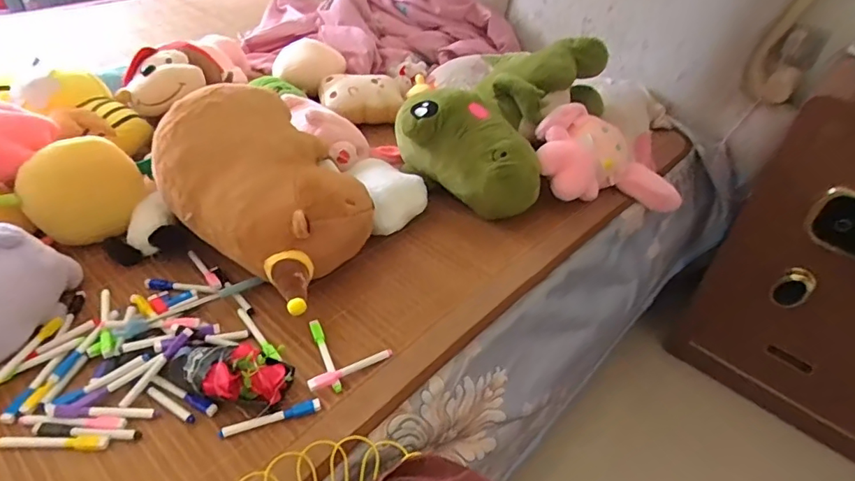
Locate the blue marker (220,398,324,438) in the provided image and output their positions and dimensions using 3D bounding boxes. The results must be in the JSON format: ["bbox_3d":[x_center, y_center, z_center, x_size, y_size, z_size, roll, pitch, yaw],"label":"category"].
[{"bbox_3d":[-0.180,0.204,0.586,0.112,0.013,0.013,-11,42,-17],"label":"blue marker"}]

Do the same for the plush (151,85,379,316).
[{"bbox_3d":[-0.218,-0.078,0.733,0.326,0.179,0.220,30,47,26],"label":"plush"}]

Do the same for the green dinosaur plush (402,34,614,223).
[{"bbox_3d":[0.142,-0.242,0.986,0.275,0.204,0.394,25,45,21],"label":"green dinosaur plush"}]

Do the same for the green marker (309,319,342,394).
[{"bbox_3d":[-0.130,0.146,0.655,0.014,0.012,0.113,-15,44,-21],"label":"green marker"}]

